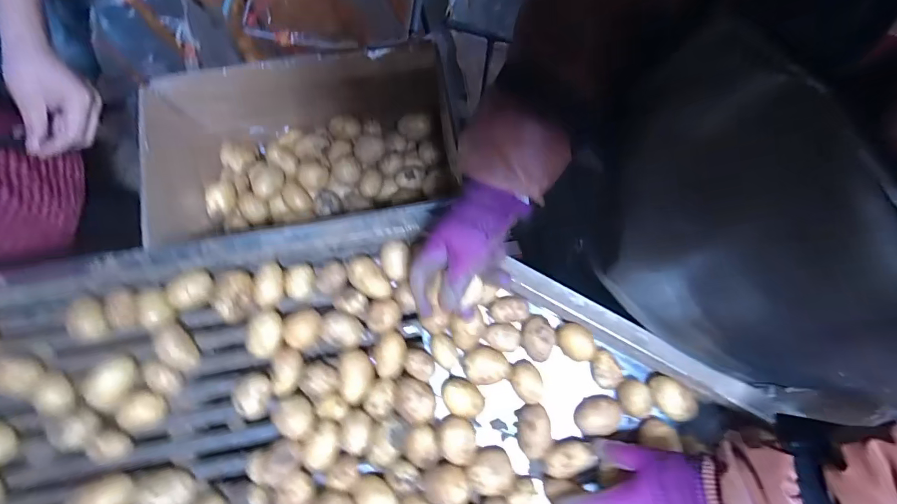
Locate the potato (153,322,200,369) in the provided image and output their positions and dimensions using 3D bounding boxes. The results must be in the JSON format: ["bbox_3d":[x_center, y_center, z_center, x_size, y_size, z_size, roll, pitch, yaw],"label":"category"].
[{"bbox_3d":[-0.329,0.115,0.528,0.033,0.030,0.055,-36,77,-7],"label":"potato"}]

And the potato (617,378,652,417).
[{"bbox_3d":[0.218,0.173,0.520,0.034,0.028,0.040,-5,75,1],"label":"potato"}]

